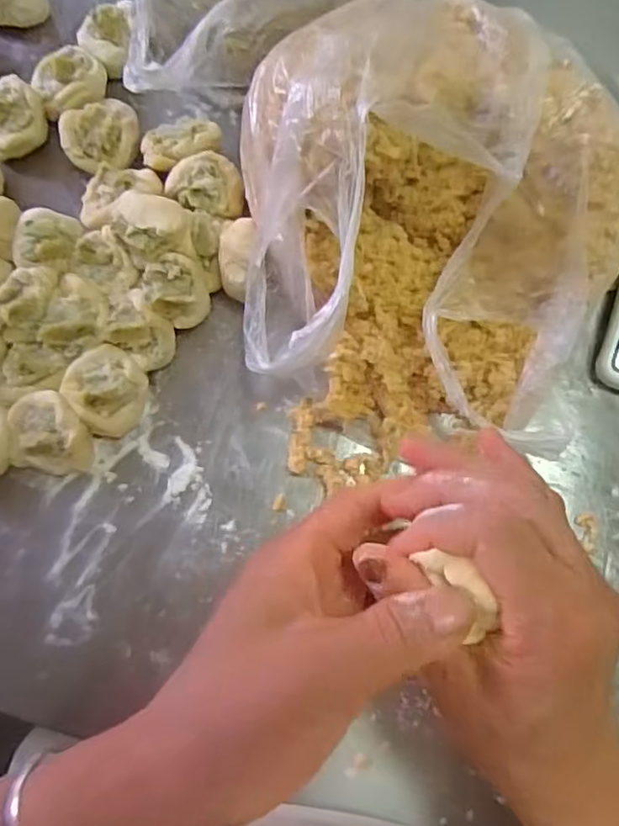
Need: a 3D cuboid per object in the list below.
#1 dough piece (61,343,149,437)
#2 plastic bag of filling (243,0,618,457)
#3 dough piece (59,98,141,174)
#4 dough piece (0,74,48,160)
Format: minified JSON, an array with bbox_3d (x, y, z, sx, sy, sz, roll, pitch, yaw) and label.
[{"bbox_3d":[-0.122,-0.014,0.380,0.044,0.029,0.047,0,76,0],"label":"dough piece"},{"bbox_3d":[0.072,-0.112,0.357,0.210,0.125,0.233,5,76,1],"label":"plastic bag of filling"},{"bbox_3d":[-0.139,-0.185,0.423,0.052,0.029,0.047,-28,78,-7],"label":"dough piece"},{"bbox_3d":[-0.202,-0.196,0.421,0.048,0.034,0.039,-41,80,-9],"label":"dough piece"}]

